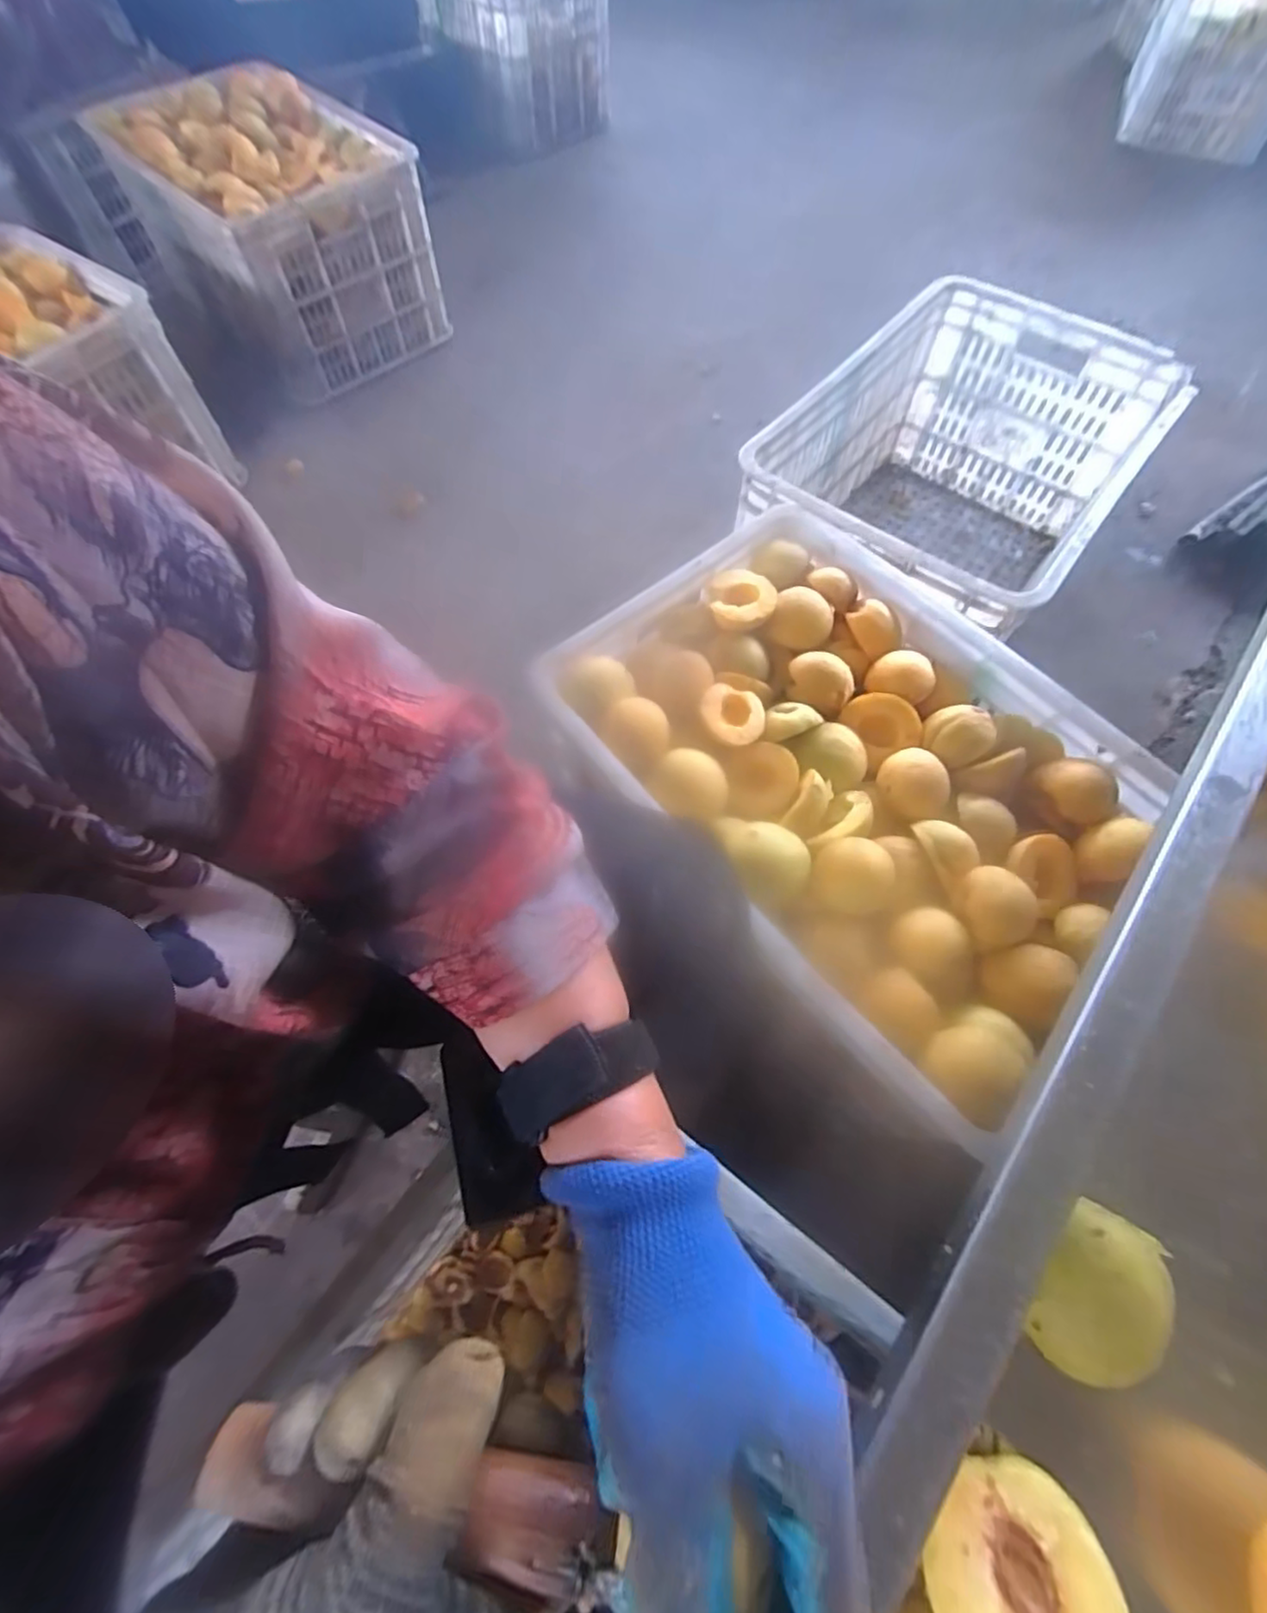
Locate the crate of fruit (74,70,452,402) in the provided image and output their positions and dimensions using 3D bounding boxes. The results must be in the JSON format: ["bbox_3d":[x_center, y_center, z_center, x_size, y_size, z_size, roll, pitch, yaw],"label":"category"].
[{"bbox_3d":[-0.592,-0.974,1.111,0.436,0.295,0.332,41,70,19],"label":"crate of fruit"}]

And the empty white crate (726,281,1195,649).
[{"bbox_3d":[0.414,-0.409,0.854,0.342,0.263,0.542,36,68,17],"label":"empty white crate"}]

